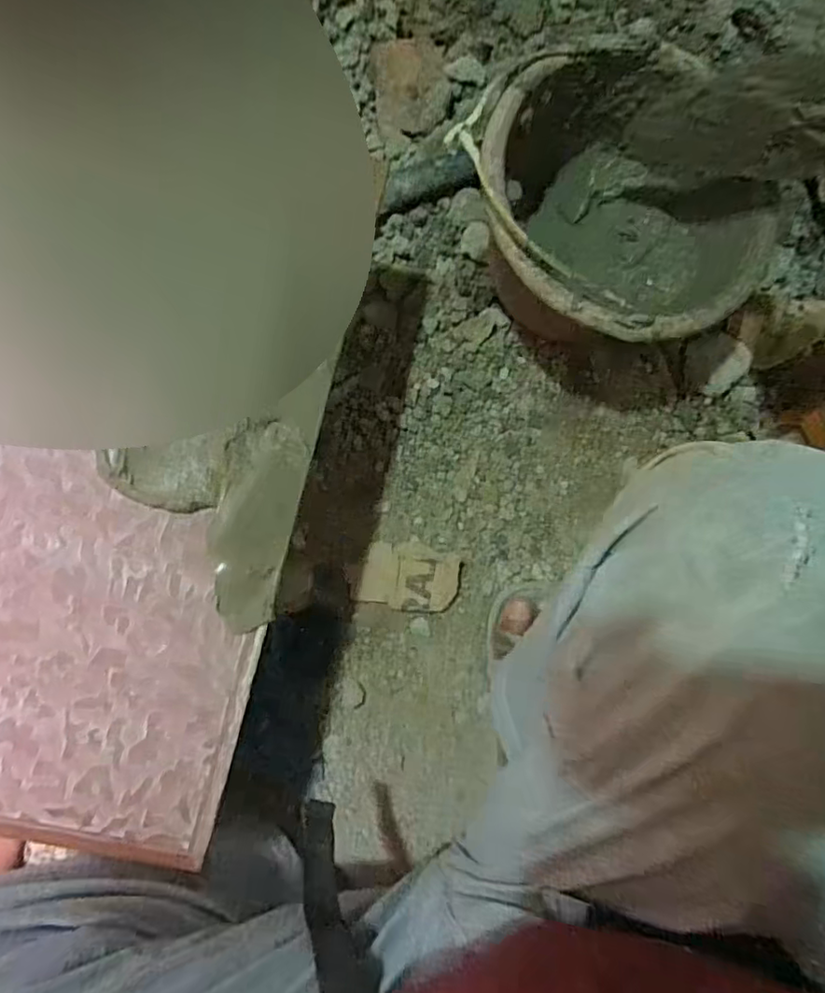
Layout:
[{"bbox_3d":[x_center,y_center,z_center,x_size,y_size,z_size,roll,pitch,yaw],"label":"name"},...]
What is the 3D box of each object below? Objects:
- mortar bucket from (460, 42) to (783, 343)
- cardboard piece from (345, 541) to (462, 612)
[{"bbox_3d":[0.157,-0.233,0.541,0.216,0.175,0.236,0,85,-5],"label":"mortar bucket"},{"bbox_3d":[-0.009,0.080,0.585,0.105,0.027,0.060,10,84,-4],"label":"cardboard piece"}]

